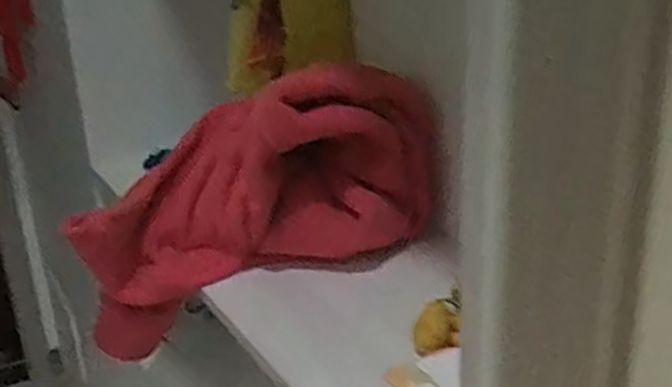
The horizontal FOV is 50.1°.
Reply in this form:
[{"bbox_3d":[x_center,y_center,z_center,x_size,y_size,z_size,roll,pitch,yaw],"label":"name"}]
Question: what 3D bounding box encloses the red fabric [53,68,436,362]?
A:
[{"bbox_3d":[-0.087,0.014,0.785,0.417,0.214,0.077,-26,21,-1],"label":"red fabric"}]

